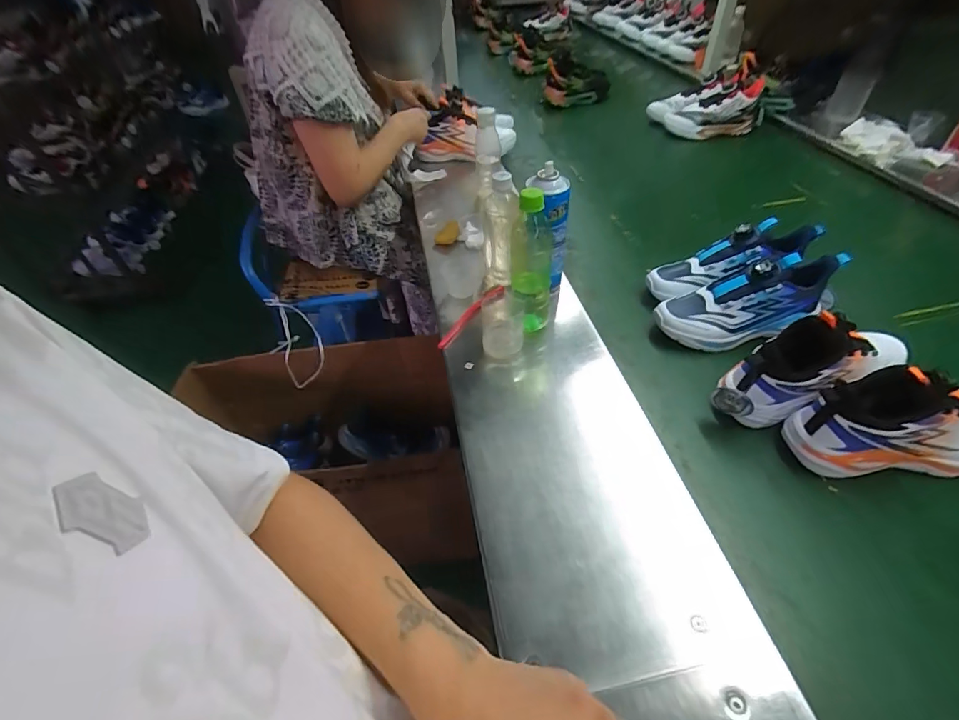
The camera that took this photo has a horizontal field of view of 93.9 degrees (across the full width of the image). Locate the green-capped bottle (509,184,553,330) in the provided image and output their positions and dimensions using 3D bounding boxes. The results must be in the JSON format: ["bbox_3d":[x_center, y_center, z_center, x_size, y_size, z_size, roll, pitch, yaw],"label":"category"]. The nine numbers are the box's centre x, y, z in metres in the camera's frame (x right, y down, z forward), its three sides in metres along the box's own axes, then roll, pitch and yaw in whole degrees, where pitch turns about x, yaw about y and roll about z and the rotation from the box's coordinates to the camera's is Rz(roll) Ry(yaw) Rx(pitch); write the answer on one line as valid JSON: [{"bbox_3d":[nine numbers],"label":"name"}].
[{"bbox_3d":[0.075,-0.132,0.640,0.060,0.216,0.068,0,45,5],"label":"green-capped bottle"}]

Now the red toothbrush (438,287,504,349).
[{"bbox_3d":[-0.017,-0.074,0.717,0.028,0.015,0.162,27,53,28],"label":"red toothbrush"}]

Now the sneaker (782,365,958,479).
[{"bbox_3d":[0.487,0.069,0.503,0.238,0.115,0.079,-1,45,4],"label":"sneaker"}]

